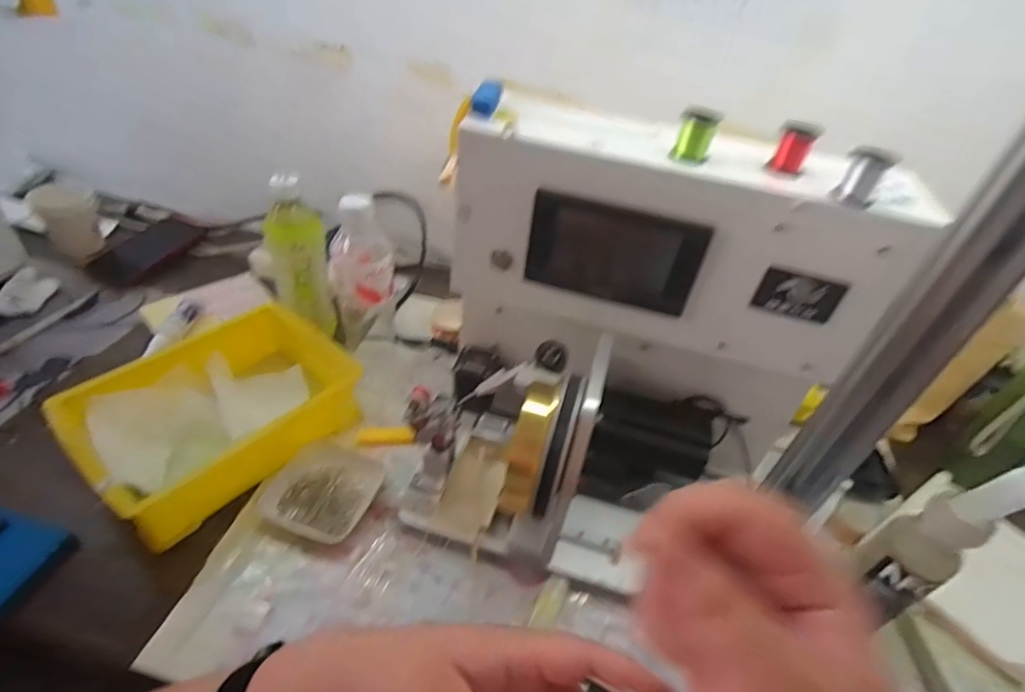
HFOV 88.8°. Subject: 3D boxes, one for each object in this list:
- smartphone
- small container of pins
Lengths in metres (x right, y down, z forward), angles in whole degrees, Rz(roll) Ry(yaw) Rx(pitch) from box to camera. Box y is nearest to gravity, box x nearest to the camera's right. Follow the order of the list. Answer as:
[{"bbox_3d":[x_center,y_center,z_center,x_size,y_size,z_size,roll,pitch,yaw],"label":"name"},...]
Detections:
[{"bbox_3d":[-0.538,-0.144,0.779,0.064,0.012,0.167,42,43,-17],"label":"smartphone"},{"bbox_3d":[-0.185,0.139,0.523,0.100,0.022,0.100,16,41,9],"label":"small container of pins"}]

